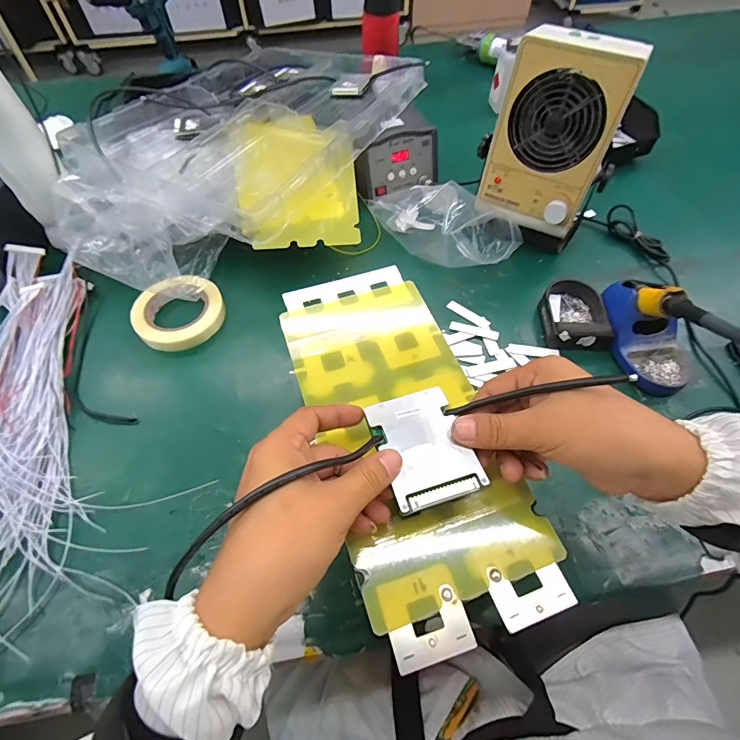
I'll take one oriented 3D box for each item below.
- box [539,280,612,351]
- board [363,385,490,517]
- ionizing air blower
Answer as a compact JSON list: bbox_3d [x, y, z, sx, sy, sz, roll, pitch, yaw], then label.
[{"bbox_3d":[0.274,-0.078,0.570,0.079,0.033,0.112,4,58,3],"label":"box"},{"bbox_3d":[0.036,0.051,0.286,0.059,0.005,0.080,-16,57,-9],"label":"board"},{"bbox_3d":[0.247,-0.296,0.584,0.162,0.258,0.119,19,60,12],"label":"ionizing air blower"}]

